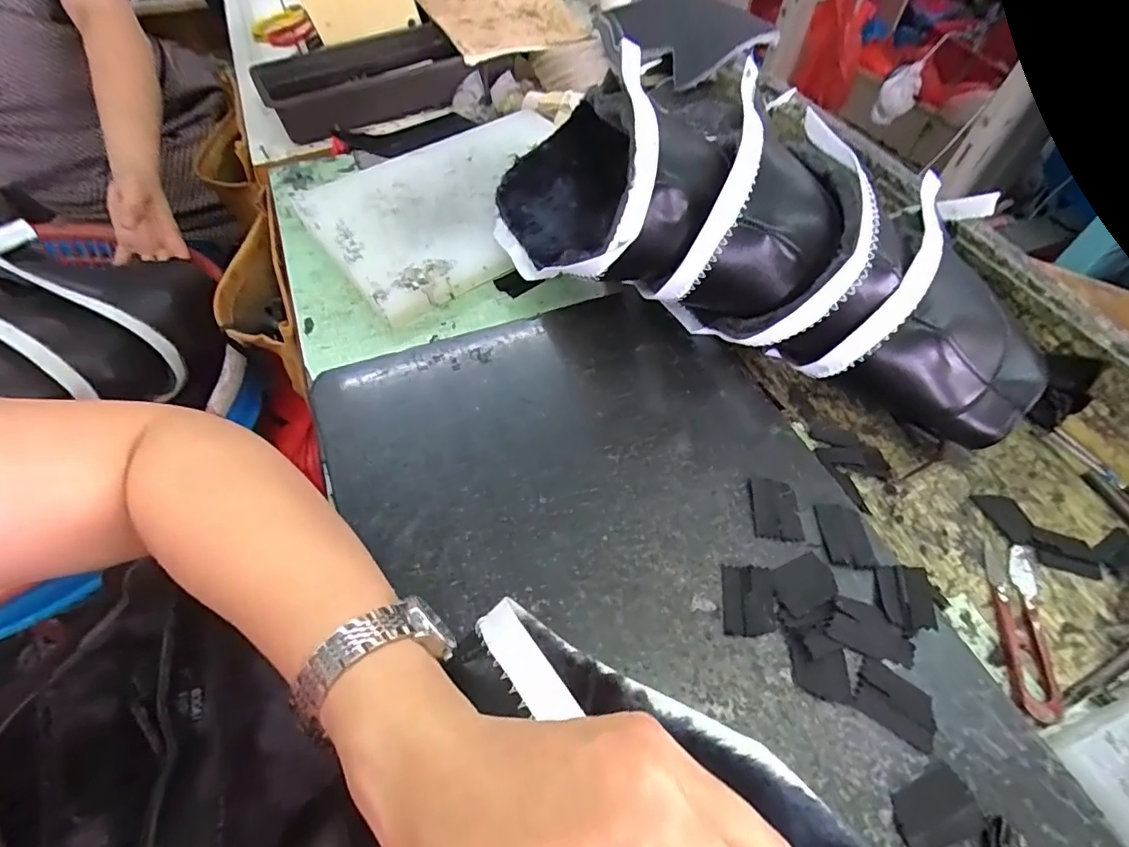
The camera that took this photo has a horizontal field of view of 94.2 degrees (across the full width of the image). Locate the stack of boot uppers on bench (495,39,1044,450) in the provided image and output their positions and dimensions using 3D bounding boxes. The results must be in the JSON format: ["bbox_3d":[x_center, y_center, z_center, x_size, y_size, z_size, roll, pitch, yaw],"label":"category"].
[{"bbox_3d":[0.135,-0.154,0.406,0.428,0.125,0.198,17,56,10],"label":"stack of boot uppers on bench"}]

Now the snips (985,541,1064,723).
[{"bbox_3d":[0.278,0.121,0.318,0.031,0.004,0.109,17,56,11],"label":"snips"}]

